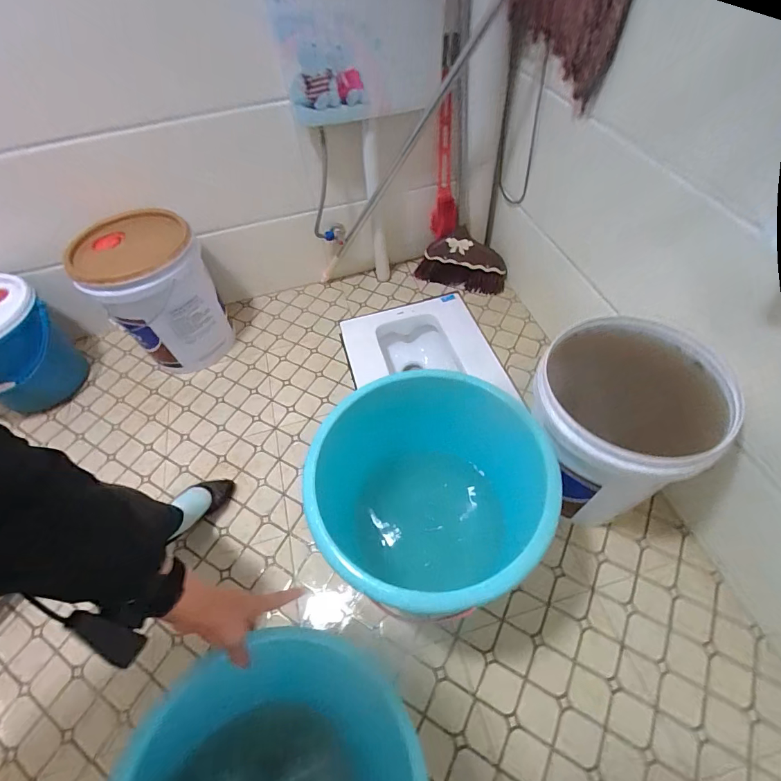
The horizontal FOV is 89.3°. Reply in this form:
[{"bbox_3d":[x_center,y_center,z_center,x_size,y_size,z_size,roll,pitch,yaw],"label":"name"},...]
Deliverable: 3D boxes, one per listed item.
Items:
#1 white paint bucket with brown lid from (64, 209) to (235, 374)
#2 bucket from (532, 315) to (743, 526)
[{"bbox_3d":[-0.660,-0.256,1.148,0.298,0.420,0.263,32,64,23],"label":"white paint bucket with brown lid"},{"bbox_3d":[0.422,0.087,0.815,0.287,0.377,0.298,-2,55,3],"label":"bucket"}]

